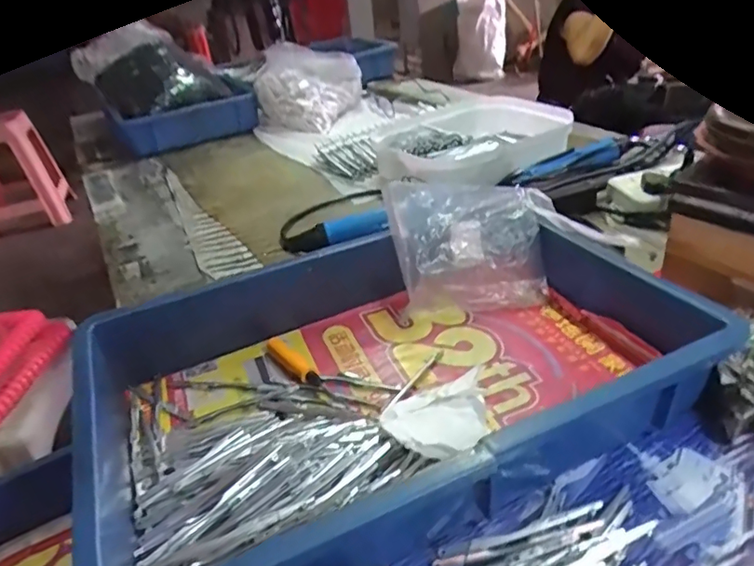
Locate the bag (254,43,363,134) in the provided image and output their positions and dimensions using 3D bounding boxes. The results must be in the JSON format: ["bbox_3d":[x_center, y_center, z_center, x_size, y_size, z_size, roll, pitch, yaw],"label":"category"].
[{"bbox_3d":[-0.136,-0.387,1.097,0.217,0.141,0.124,-8,31,-3],"label":"bag"}]

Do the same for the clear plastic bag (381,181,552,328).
[{"bbox_3d":[0.094,-0.038,0.545,0.158,0.107,0.089,-8,31,-3],"label":"clear plastic bag"}]

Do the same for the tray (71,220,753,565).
[{"bbox_3d":[0.006,0.061,0.435,0.433,0.079,0.297,-18,33,-19],"label":"tray"}]

